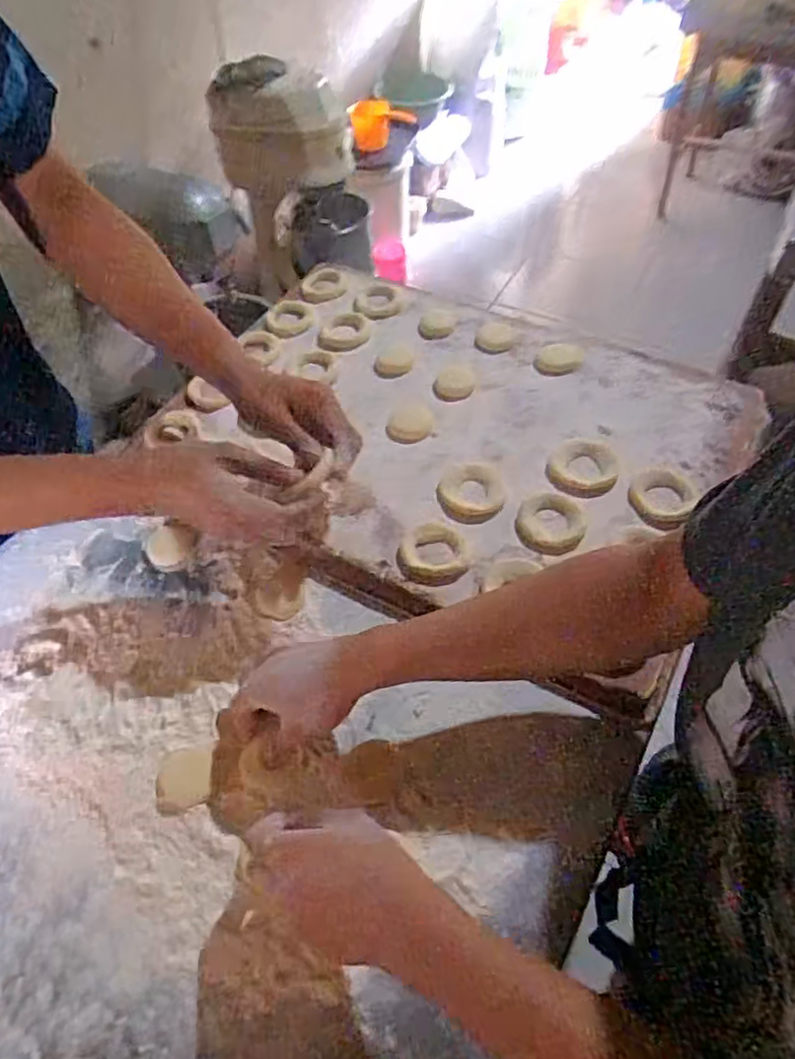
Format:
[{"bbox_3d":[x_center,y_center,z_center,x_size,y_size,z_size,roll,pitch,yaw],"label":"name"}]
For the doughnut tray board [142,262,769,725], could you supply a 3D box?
[{"bbox_3d":[0.056,-0.114,0.749,0.602,0.052,0.441,26,58,21],"label":"doughnut tray board"}]

